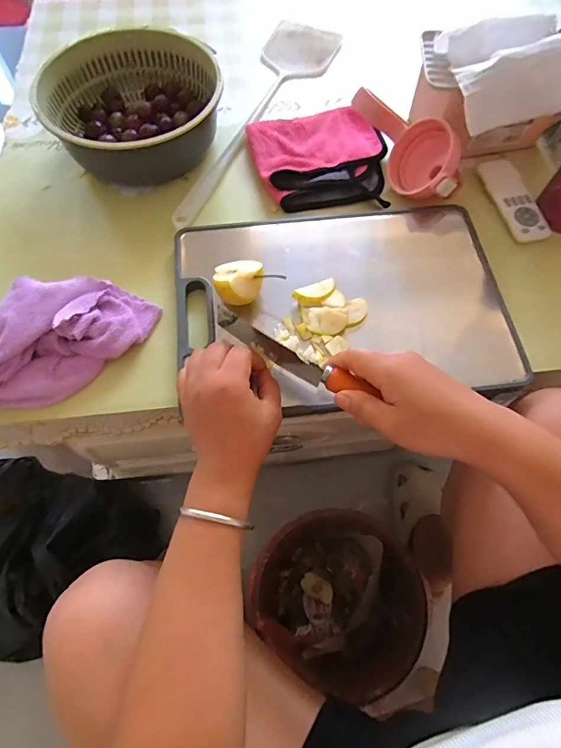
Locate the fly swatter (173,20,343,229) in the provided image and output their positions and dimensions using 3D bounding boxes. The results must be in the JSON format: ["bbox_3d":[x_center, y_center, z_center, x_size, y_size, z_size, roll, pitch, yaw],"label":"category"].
[{"bbox_3d":[-0.038,-0.382,0.601,0.100,0.011,0.458,24,67,9],"label":"fly swatter"}]

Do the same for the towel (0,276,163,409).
[{"bbox_3d":[-0.251,-0.036,0.421,0.226,0.053,0.137,-2,66,-2],"label":"towel"}]

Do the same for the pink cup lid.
[{"bbox_3d":[0.160,-0.279,0.521,0.062,0.068,0.158,-32,70,-14],"label":"pink cup lid"}]

